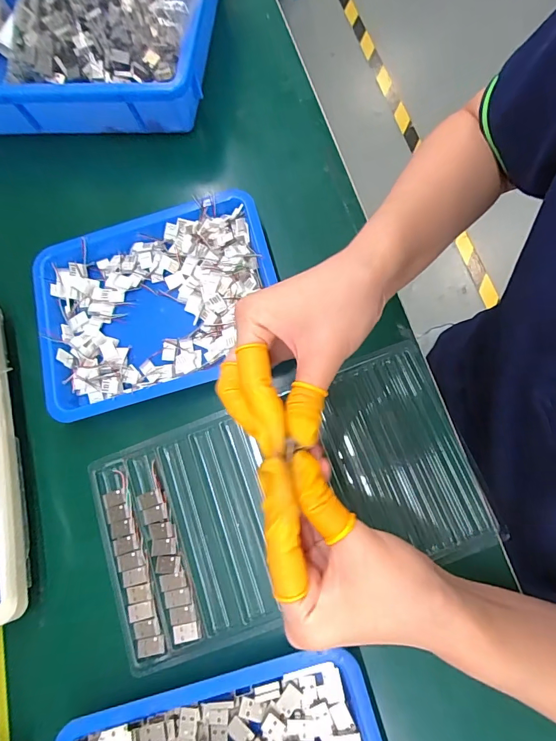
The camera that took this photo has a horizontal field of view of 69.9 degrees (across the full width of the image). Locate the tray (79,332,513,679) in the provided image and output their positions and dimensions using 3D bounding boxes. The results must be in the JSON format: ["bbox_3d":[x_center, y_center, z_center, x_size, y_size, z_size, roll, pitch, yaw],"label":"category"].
[{"bbox_3d":[0.003,0.099,0.315,0.295,0.029,0.163,-19,73,-5],"label":"tray"}]

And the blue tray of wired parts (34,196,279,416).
[{"bbox_3d":[-0.110,-0.061,0.352,0.212,0.031,0.168,-16,73,-3],"label":"blue tray of wired parts"}]

